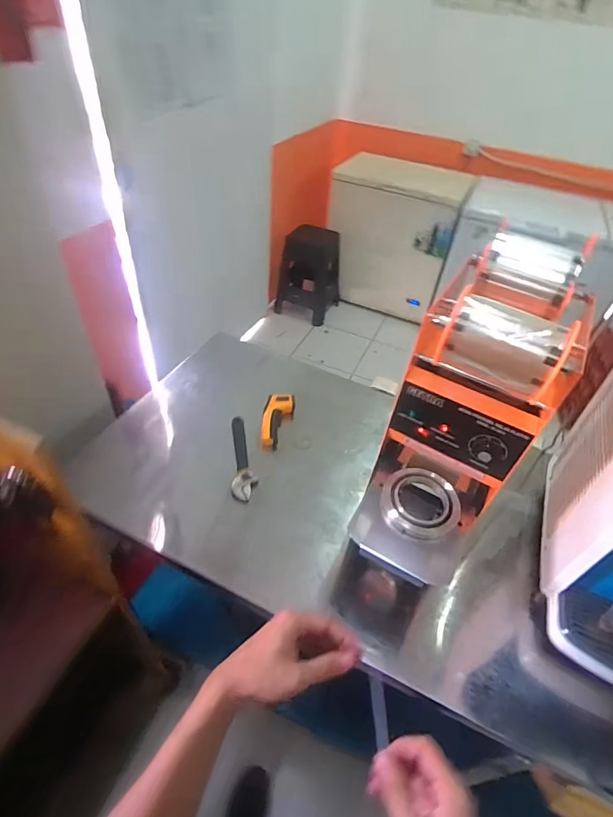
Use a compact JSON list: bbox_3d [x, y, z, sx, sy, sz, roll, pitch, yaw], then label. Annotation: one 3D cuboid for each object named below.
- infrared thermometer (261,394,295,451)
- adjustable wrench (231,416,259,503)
[{"bbox_3d":[-0.076,0.028,1.056,0.068,0.048,0.163,12,45,7],"label":"infrared thermometer"},{"bbox_3d":[-0.144,0.108,0.979,0.054,0.016,0.237,-2,45,-8],"label":"adjustable wrench"}]

